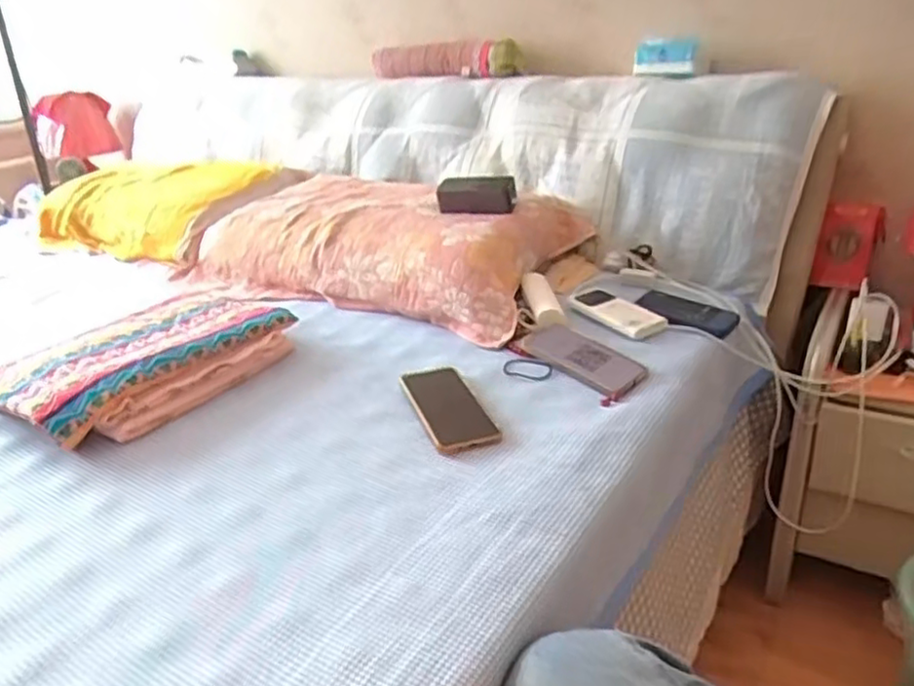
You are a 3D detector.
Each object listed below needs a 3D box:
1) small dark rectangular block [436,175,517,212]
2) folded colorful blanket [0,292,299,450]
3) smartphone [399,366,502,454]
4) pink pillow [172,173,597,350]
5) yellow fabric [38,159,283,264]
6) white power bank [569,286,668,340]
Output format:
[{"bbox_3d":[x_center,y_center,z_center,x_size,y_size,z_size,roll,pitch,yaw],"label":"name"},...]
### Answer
[{"bbox_3d":[0.033,-0.254,1.156,0.135,0.050,0.049,7,27,20],"label":"small dark rectangular block"},{"bbox_3d":[-0.426,0.022,0.931,0.245,0.072,0.347,13,30,31],"label":"folded colorful blanket"},{"bbox_3d":[-0.012,0.073,0.819,0.075,0.016,0.171,-12,27,-17],"label":"smartphone"},{"bbox_3d":[-0.145,-0.194,1.247,0.680,0.124,0.353,12,30,29],"label":"pink pillow"},{"bbox_3d":[-0.700,-0.324,1.584,0.553,0.149,0.360,10,29,26],"label":"yellow fabric"},{"bbox_3d":[0.242,-0.049,1.026,0.074,0.021,0.159,-18,29,-28],"label":"white power bank"}]

